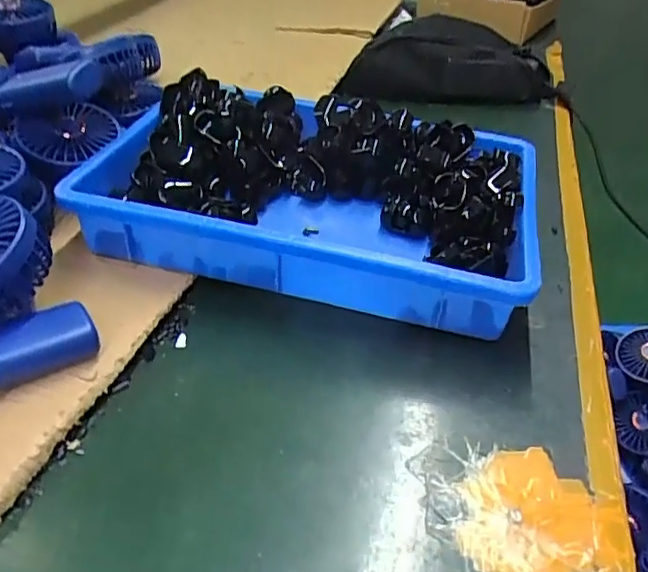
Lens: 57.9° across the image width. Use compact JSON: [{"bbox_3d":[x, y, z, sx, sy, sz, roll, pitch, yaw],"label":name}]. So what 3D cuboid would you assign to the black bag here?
[{"bbox_3d":[0.160,-0.322,0.827,0.291,0.086,0.156,-8,39,-10],"label":"black bag"}]

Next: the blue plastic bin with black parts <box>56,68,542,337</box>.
[{"bbox_3d":[-0.007,-0.081,0.528,0.370,0.091,0.238,10,40,11],"label":"blue plastic bin with black parts"}]

